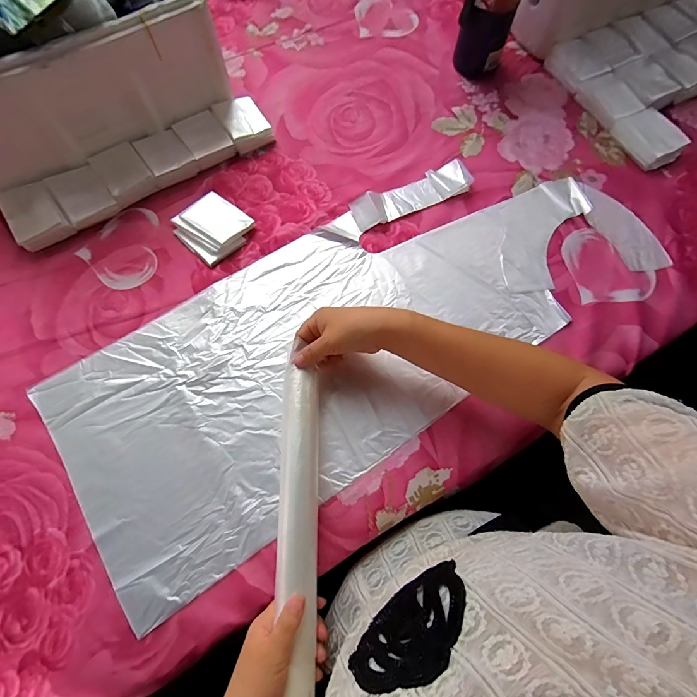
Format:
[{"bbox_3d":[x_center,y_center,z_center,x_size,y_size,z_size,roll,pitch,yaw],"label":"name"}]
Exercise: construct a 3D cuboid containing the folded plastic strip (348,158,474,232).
[{"bbox_3d":[0.090,-0.226,0.532,0.178,0.021,0.053,-20,71,-8],"label":"folded plastic strip"}]

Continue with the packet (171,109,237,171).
[{"bbox_3d":[-0.220,-0.323,0.561,0.065,0.028,0.082,-32,73,-11],"label":"packet"}]

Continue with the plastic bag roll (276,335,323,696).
[{"bbox_3d":[-0.050,0.182,0.376,0.041,0.038,0.375,-2,69,0],"label":"plastic bag roll"}]

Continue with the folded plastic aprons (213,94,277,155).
[{"bbox_3d":[-0.164,-0.354,0.570,0.064,0.030,0.085,-29,73,-11],"label":"folded plastic aprons"}]

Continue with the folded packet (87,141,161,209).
[{"bbox_3d":[-0.327,-0.255,0.537,0.063,0.028,0.088,-35,74,-12],"label":"folded packet"}]

